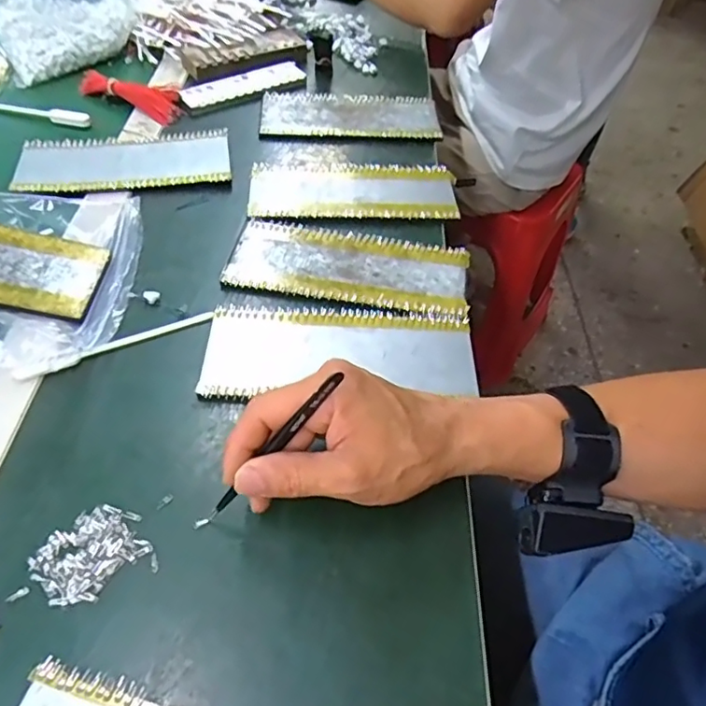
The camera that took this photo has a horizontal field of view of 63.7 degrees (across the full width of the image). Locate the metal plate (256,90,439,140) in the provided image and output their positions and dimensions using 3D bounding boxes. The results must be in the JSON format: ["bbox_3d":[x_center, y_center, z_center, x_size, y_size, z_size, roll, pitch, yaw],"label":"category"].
[{"bbox_3d":[-0.004,-0.272,0.643,0.197,0.008,0.088,3,53,-2],"label":"metal plate"}]

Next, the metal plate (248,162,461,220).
[{"bbox_3d":[0.001,-0.162,0.555,0.199,0.006,0.087,1,53,-3],"label":"metal plate"}]

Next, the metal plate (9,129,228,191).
[{"bbox_3d":[-0.223,-0.191,0.561,0.197,0.006,0.087,-6,54,-9],"label":"metal plate"}]

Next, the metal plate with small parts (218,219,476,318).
[{"bbox_3d":[-0.003,-0.076,0.486,0.199,0.005,0.083,10,53,4],"label":"metal plate with small parts"}]

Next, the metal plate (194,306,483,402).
[{"bbox_3d":[-0.009,-0.002,0.430,0.199,0.006,0.082,2,53,-3],"label":"metal plate"}]

